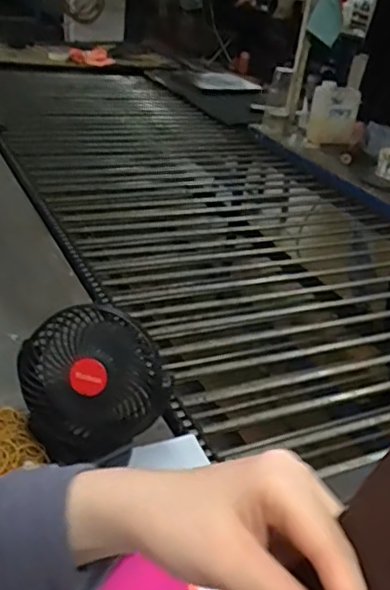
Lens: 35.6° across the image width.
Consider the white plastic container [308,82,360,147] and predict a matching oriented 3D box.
[{"bbox_3d":[0.417,-0.533,1.856,0.139,0.201,0.098,15,30,10],"label":"white plastic container"}]

